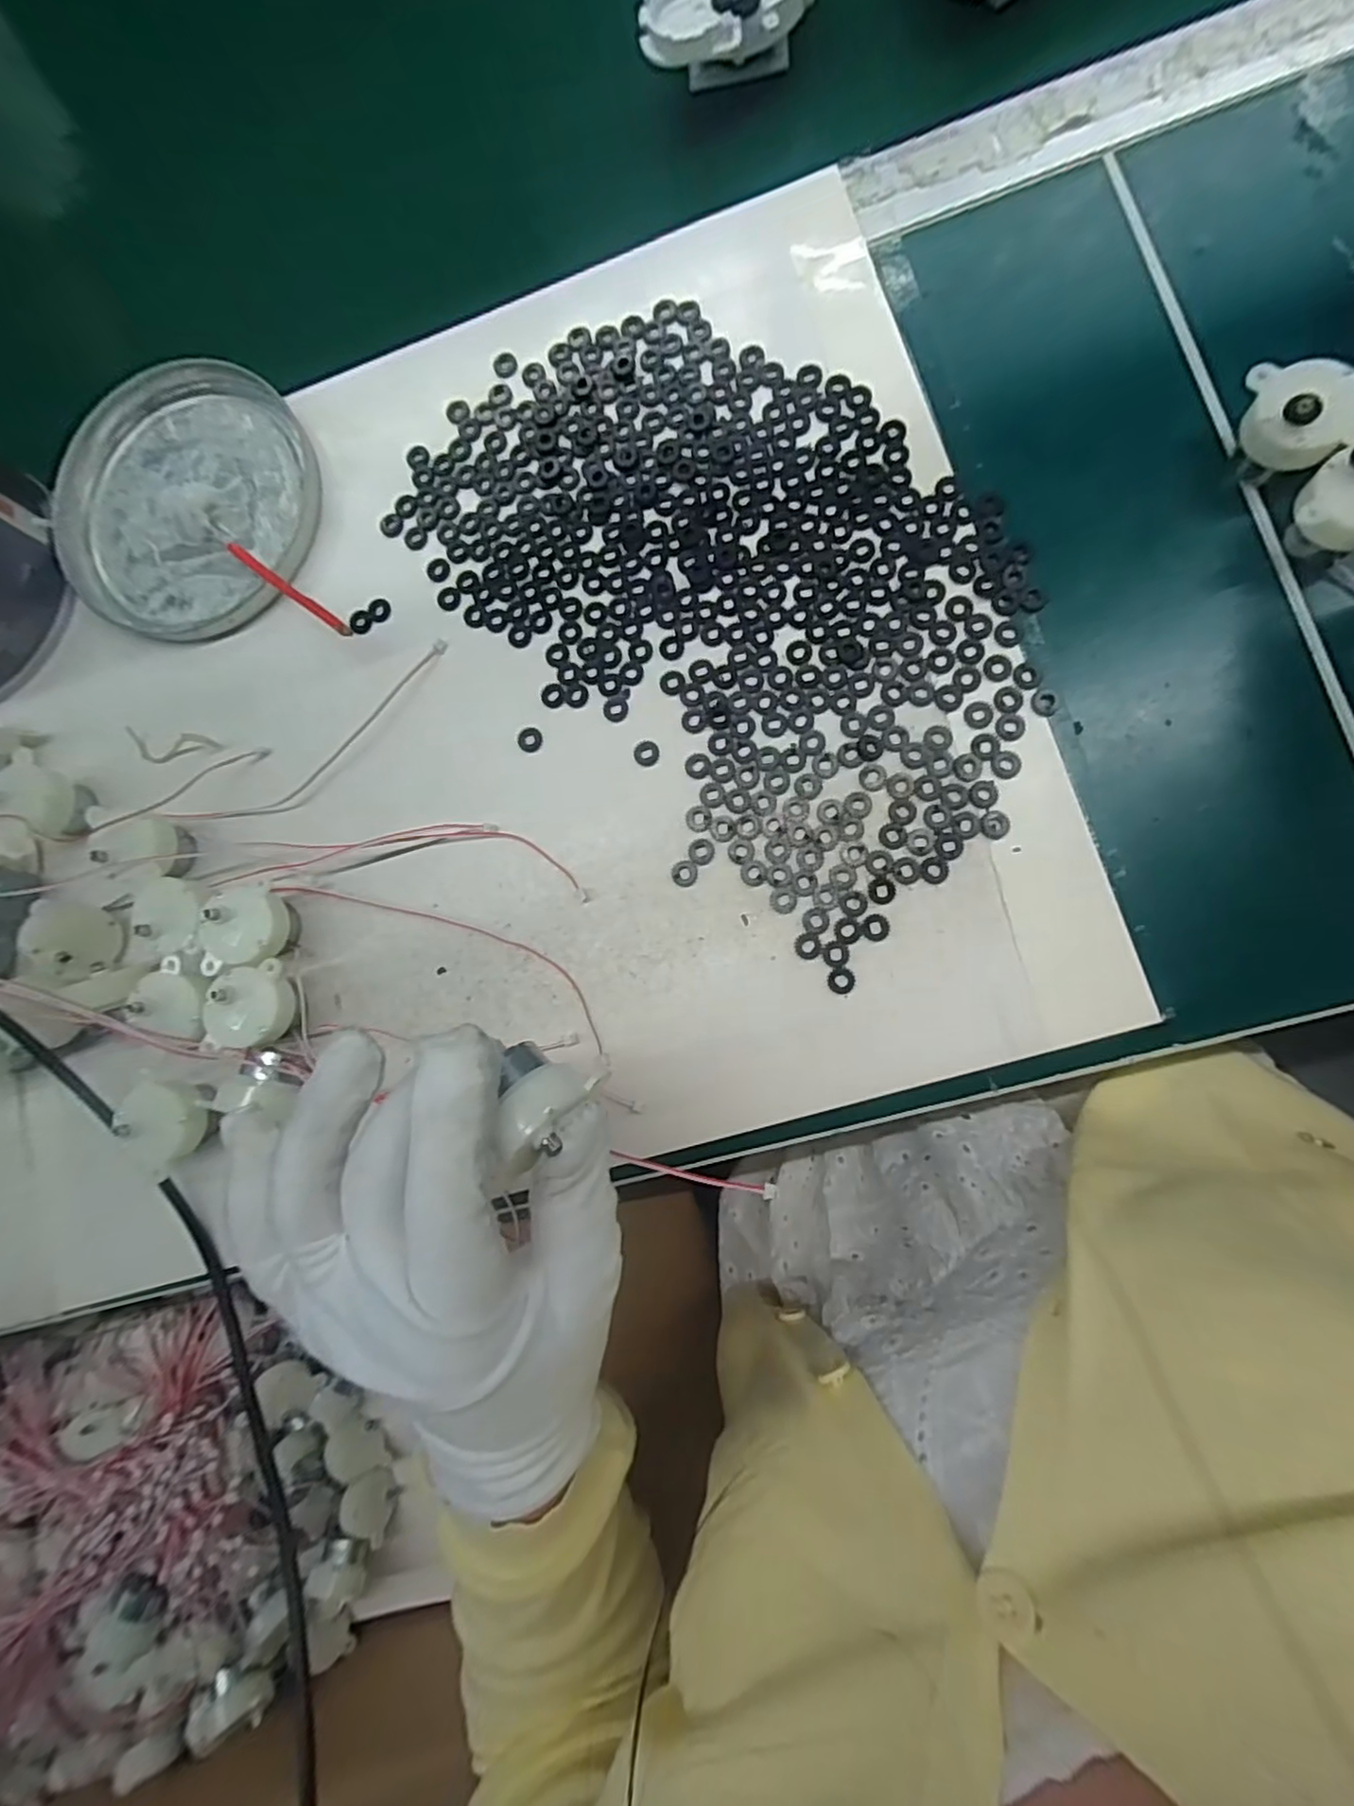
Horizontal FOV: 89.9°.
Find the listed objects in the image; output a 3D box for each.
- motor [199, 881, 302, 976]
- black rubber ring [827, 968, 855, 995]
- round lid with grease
[{"bbox_3d":[-0.178,0.010,0.285,0.029,0.025,0.037,-13,83,7],"label":"motor"},{"bbox_3d":[0.063,0.030,0.260,0.010,0.004,0.010,-1,85,8],"label":"black rubber ring"},{"bbox_3d":[-0.234,-0.193,0.324,0.131,0.017,0.130,-1,85,8],"label":"round lid with grease"}]

